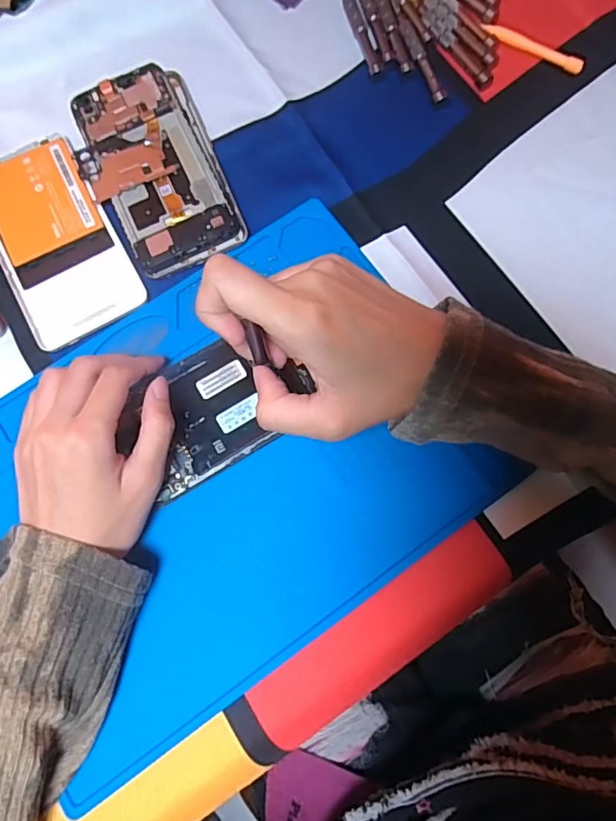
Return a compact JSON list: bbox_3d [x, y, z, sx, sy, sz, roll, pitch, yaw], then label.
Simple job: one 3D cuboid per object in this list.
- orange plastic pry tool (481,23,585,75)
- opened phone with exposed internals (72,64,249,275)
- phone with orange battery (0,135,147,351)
[{"bbox_3d":[0.163,-0.264,0.374,0.077,0.007,0.012,26,79,7],"label":"orange plastic pry tool"},{"bbox_3d":[-0.106,-0.166,0.353,0.086,0.010,0.155,-21,78,-4],"label":"opened phone with exposed internals"},{"bbox_3d":[-0.173,-0.118,0.348,0.076,0.004,0.149,-28,78,-5],"label":"phone with orange battery"}]

